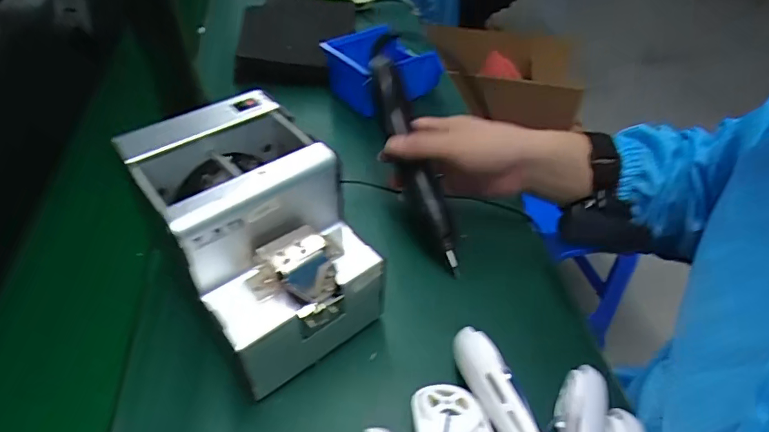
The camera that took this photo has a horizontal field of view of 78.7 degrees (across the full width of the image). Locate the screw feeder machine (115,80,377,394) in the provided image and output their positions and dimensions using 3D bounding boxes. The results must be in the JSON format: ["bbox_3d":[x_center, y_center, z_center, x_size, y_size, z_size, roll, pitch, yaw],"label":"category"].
[{"bbox_3d":[-0.097,0.012,0.371,0.125,0.143,0.163,-29,50,-27],"label":"screw feeder machine"}]

